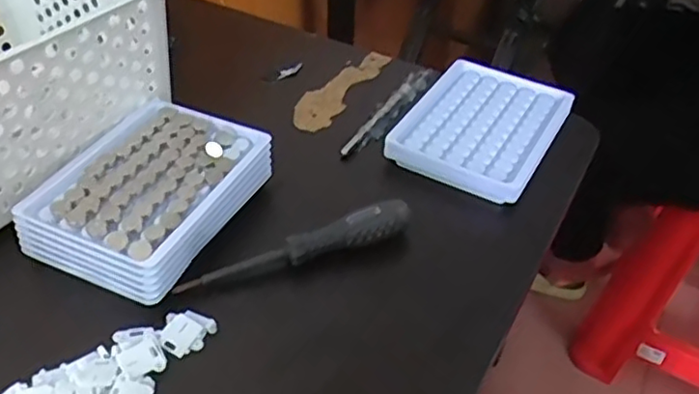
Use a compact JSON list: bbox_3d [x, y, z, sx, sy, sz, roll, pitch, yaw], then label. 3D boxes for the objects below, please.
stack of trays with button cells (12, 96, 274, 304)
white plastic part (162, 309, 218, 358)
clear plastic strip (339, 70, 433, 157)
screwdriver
[{"bbox_3d":[-0.122,-0.003,0.397,0.104,0.033,0.136,22,45,17],"label":"stack of trays with button cells"},{"bbox_3d":[-0.088,0.070,0.343,0.026,0.004,0.026,25,46,20],"label":"white plastic part"},{"bbox_3d":[0.032,-0.067,0.503,0.015,0.010,0.131,25,46,20],"label":"clear plastic strip"},{"bbox_3d":[-0.030,0.029,0.378,0.139,0.025,0.017,-11,45,-18],"label":"screwdriver"}]

